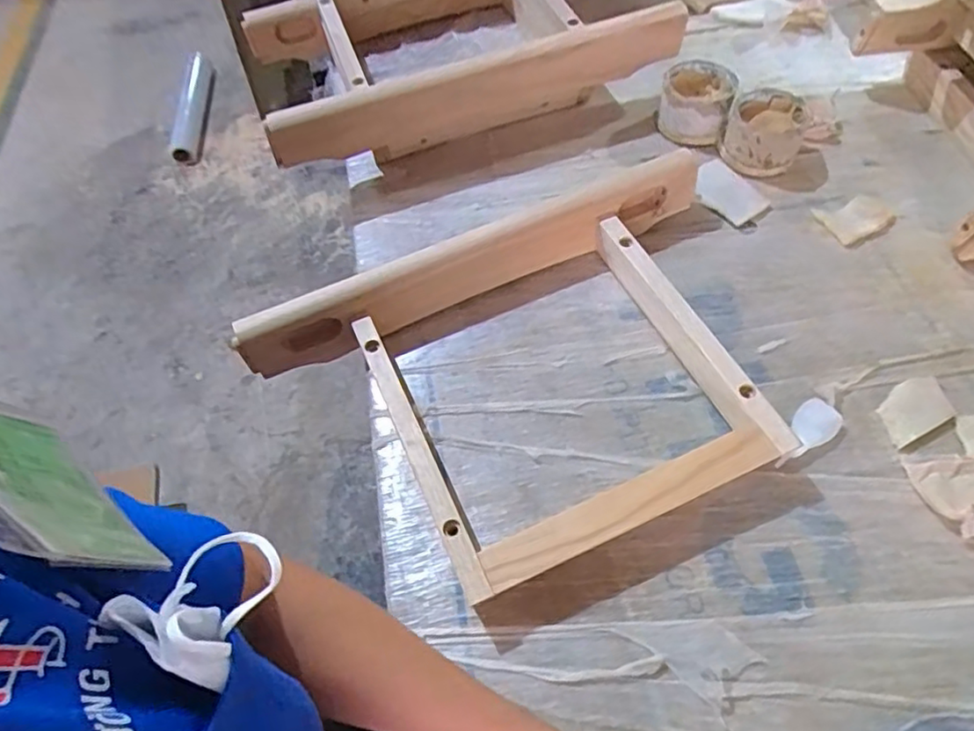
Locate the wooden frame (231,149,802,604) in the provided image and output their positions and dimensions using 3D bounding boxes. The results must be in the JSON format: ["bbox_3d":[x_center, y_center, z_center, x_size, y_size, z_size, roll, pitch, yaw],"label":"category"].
[{"bbox_3d":[0.053,0.004,0.565,0.487,0.071,0.321,-22,59,-10],"label":"wooden frame"}]

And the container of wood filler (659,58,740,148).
[{"bbox_3d":[0.252,-0.320,0.759,0.080,0.054,0.096,11,59,11],"label":"container of wood filler"}]

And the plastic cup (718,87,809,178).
[{"bbox_3d":[0.319,-0.269,0.724,0.086,0.053,0.094,13,60,12],"label":"plastic cup"}]

